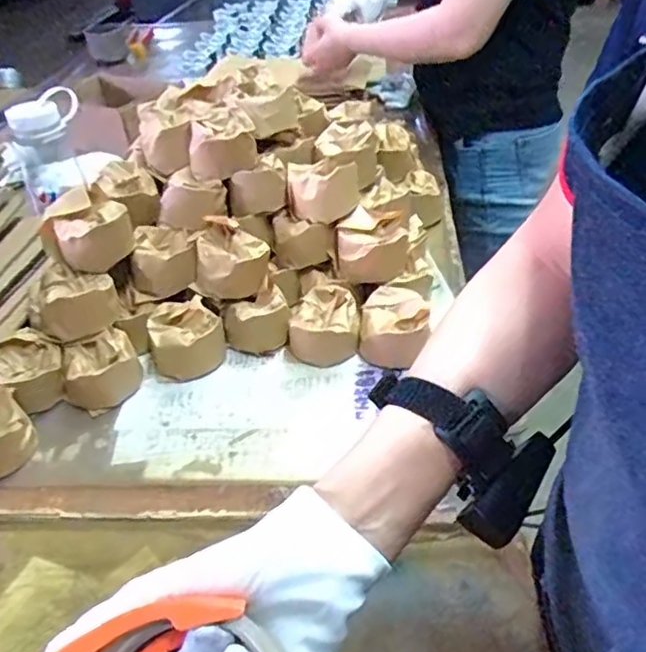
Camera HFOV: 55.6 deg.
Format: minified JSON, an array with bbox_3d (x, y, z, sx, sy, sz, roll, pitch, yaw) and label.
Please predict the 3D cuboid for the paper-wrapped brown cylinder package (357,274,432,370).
[{"bbox_3d":[0.076,-0.003,0.648,0.073,0.063,0.076,7,40,14],"label":"paper-wrapped brown cylinder package"}]

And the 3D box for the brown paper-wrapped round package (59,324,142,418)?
[{"bbox_3d":[-0.228,0.045,0.627,0.076,0.058,0.064,-21,41,-19],"label":"brown paper-wrapped round package"}]

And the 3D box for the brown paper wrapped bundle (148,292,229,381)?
[{"bbox_3d":[-0.146,0.014,0.659,0.079,0.055,0.079,-17,40,-15],"label":"brown paper wrapped bundle"}]

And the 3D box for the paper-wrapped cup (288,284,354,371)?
[{"bbox_3d":[0.000,0.000,0.661,0.076,0.053,0.082,-5,38,-1],"label":"paper-wrapped cup"}]

